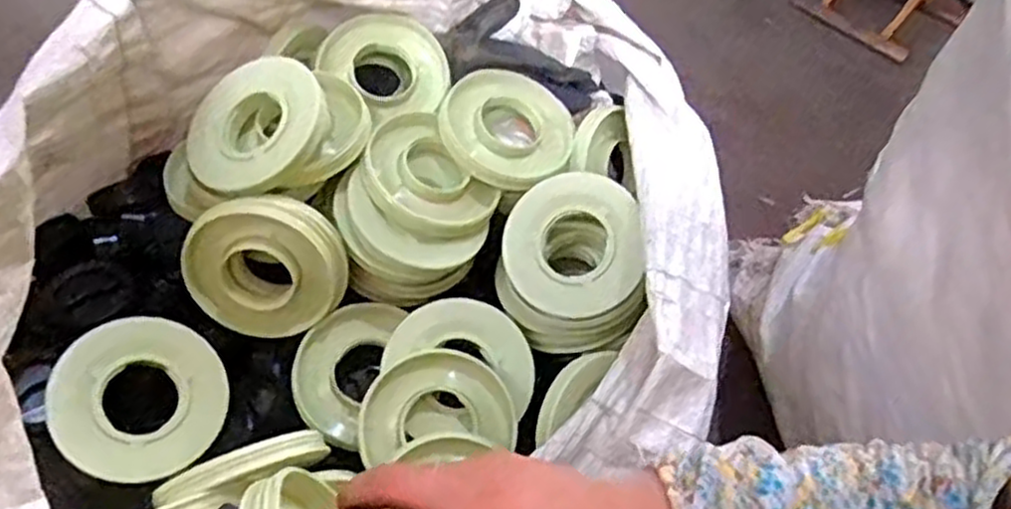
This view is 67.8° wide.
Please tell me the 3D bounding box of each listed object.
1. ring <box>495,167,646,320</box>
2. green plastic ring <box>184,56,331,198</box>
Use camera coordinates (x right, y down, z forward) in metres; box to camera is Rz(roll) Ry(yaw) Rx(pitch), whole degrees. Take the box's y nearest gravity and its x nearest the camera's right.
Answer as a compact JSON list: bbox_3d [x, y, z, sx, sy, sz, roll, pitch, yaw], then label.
[{"bbox_3d":[0.059,-0.008,0.679,0.126,0.020,0.126,-1,87,10],"label":"ring"},{"bbox_3d":[-0.215,-0.112,0.647,0.126,0.015,0.116,-4,73,14],"label":"green plastic ring"}]

